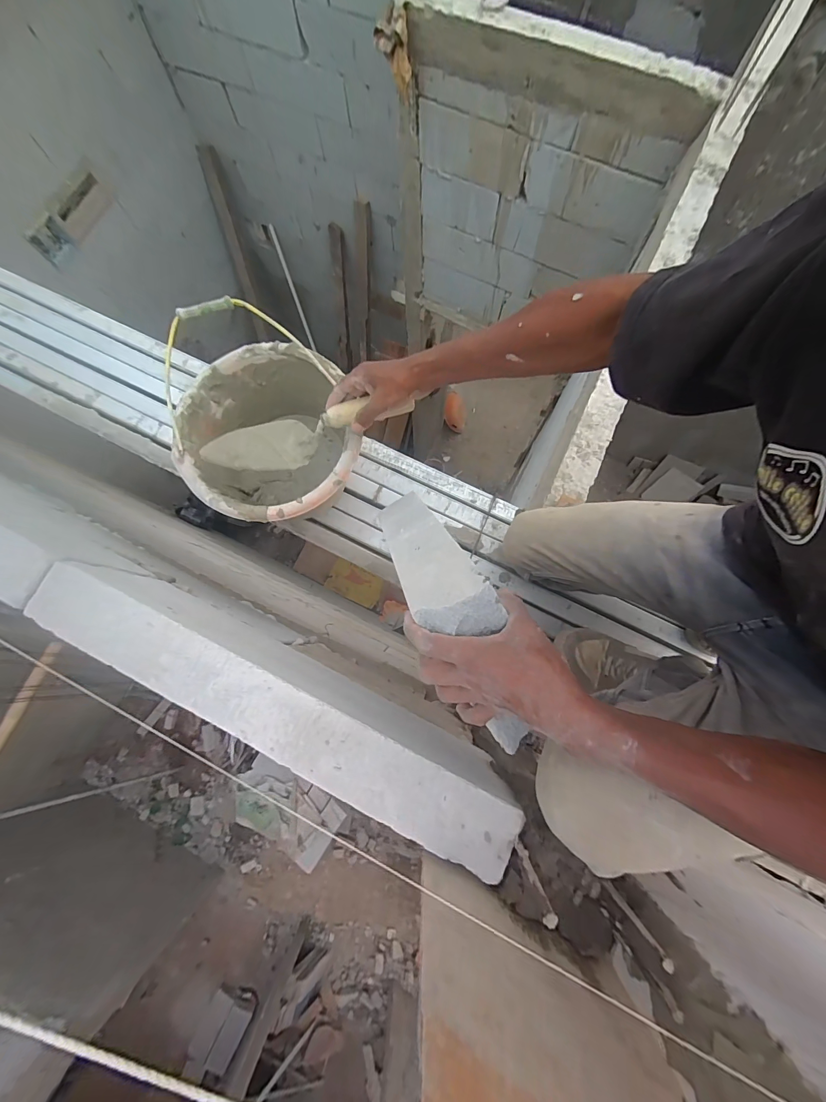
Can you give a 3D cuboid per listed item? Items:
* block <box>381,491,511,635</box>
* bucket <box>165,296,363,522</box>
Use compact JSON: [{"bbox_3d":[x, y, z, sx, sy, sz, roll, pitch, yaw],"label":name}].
[{"bbox_3d":[0.008,-0.004,0.474,0.072,0.335,0.044,-21,116,-3],"label":"block"},{"bbox_3d":[-0.220,-0.186,0.615,0.272,0.233,0.291,-10,78,-1],"label":"bucket"}]

